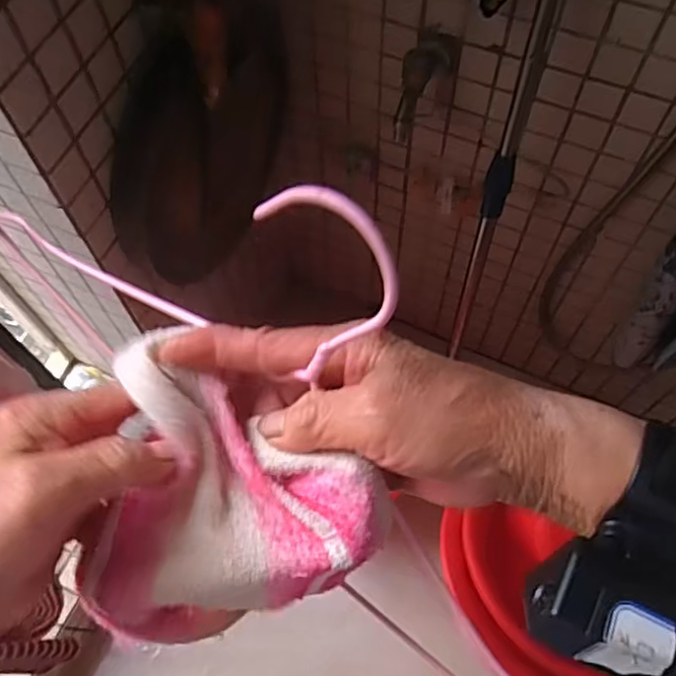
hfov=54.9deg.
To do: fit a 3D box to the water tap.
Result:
[{"bbox_3d":[0.102,-0.306,0.782,0.045,0.079,0.114,20,65,11],"label":"water tap"}]

